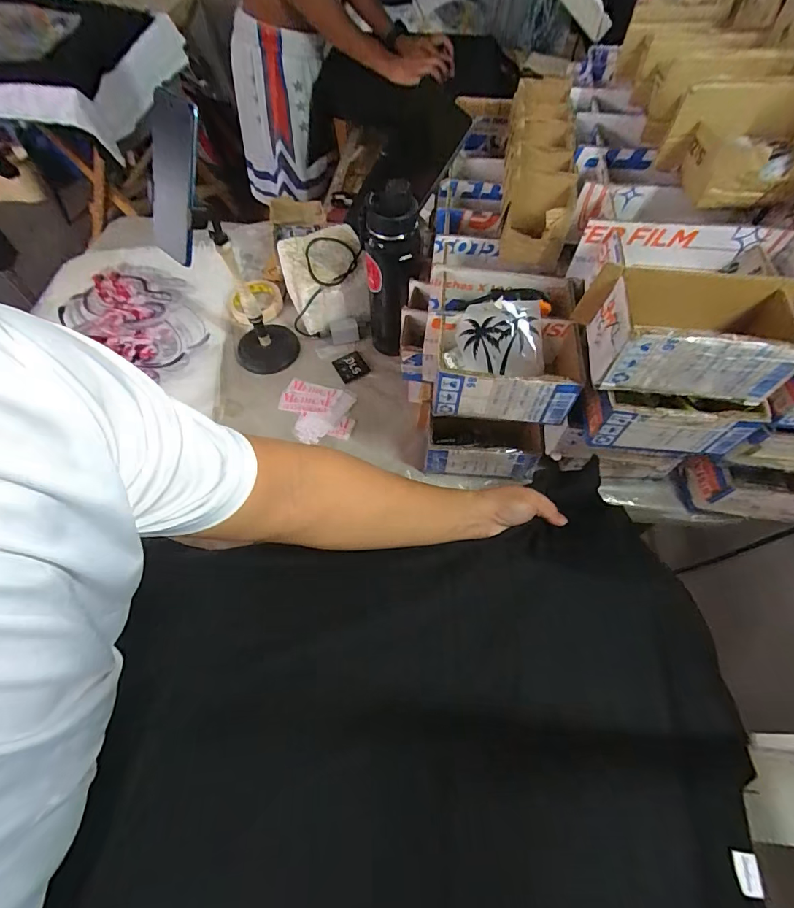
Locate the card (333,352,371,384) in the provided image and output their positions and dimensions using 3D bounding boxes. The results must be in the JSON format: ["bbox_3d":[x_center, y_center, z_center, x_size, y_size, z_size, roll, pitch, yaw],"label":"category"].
[{"bbox_3d":[-0.078,-0.149,0.758,0.053,0.004,0.053,-25,69,-12],"label":"card"}]

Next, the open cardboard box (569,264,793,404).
[{"bbox_3d":[0.274,-0.113,0.413,0.184,0.074,0.098,8,60,5],"label":"open cardboard box"}]

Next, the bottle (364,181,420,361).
[{"bbox_3d":[-0.010,-0.261,0.691,0.083,0.303,0.076,2,60,1],"label":"bottle"}]

